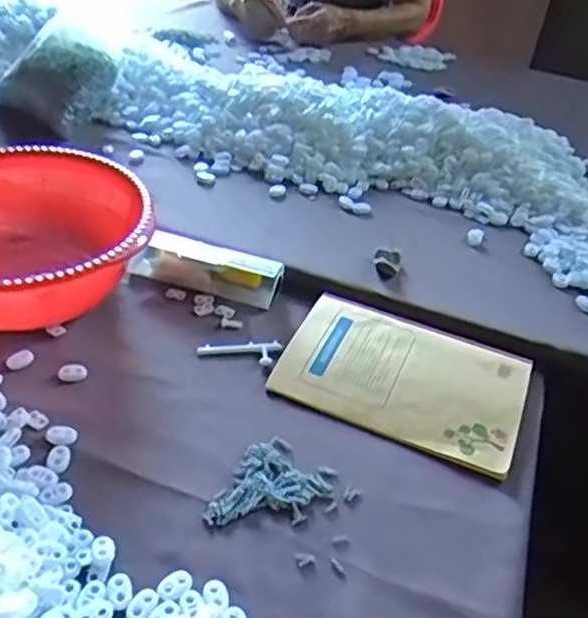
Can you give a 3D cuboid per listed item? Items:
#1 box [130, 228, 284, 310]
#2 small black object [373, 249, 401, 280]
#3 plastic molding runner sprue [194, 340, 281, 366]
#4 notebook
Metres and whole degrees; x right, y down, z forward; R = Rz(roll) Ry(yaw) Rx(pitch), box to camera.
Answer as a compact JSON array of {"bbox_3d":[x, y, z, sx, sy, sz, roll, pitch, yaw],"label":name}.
[{"bbox_3d":[-0.085,-0.043,0.662,0.141,0.032,0.042,17,40,13],"label":"box"},{"bbox_3d":[0.097,-0.048,0.700,0.027,0.014,0.035,8,38,3],"label":"small black object"},{"bbox_3d":[-0.049,0.038,0.601,0.074,0.005,0.025,5,38,-2],"label":"plastic molding runner sprue"},{"bbox_3d":[0.098,0.052,0.589,0.202,0.010,0.143,19,40,15],"label":"notebook"}]

